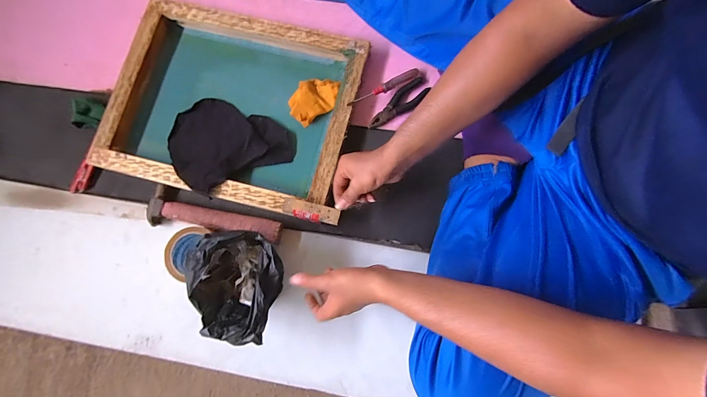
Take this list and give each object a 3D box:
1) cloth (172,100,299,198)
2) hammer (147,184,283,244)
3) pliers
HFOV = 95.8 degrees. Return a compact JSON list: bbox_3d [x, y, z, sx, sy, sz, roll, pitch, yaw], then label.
[{"bbox_3d":[-0.250,-0.122,0.642,0.218,0.031,0.189,-29,80,-3],"label":"cloth"},{"bbox_3d":[-0.264,0.039,0.610,0.253,0.031,0.067,13,81,5],"label":"hammer"},{"bbox_3d":[0.092,-0.186,0.643,0.138,0.025,0.045,-42,78,-9],"label":"pliers"}]

